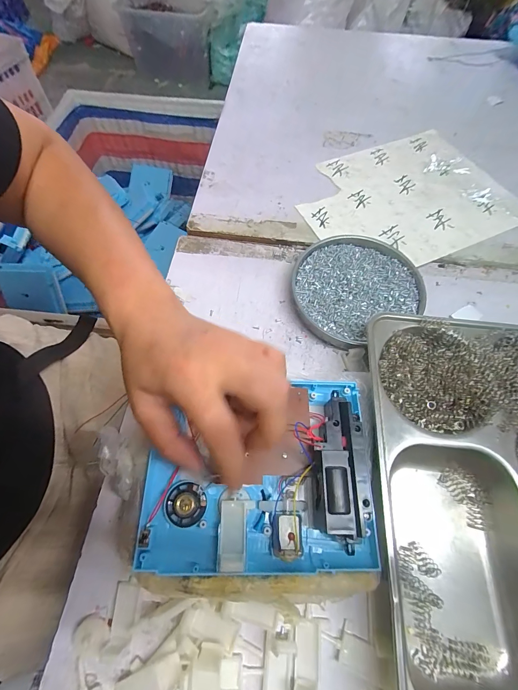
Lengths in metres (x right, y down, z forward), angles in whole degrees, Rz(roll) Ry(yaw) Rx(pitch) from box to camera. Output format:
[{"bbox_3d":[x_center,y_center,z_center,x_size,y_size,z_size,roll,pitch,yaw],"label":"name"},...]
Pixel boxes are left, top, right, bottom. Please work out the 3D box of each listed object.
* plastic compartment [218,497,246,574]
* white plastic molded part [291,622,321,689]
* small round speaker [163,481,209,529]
[{"bbox_3d":[-0.018,0.130,0.211,0.018,0.004,0.042,1,64,0],"label":"plastic compartment"},{"bbox_3d":[0.033,0.213,0.208,0.018,0.015,0.038,7,64,3],"label":"white plastic molded part"},{"bbox_3d":[-0.053,0.113,0.219,0.029,0.011,0.028,0,64,0],"label":"small round speaker"}]

